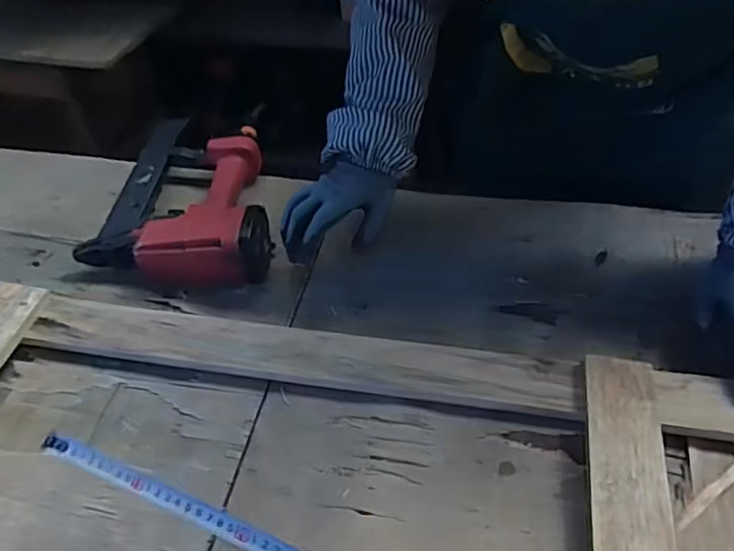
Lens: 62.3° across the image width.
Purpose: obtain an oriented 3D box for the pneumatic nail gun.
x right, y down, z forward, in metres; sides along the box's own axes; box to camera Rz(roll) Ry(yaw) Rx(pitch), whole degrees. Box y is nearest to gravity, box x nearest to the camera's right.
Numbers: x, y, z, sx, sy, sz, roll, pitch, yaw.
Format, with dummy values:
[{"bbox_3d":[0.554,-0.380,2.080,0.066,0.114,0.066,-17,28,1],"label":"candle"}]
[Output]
[{"bbox_3d":[-0.233,-0.118,0.814,0.232,0.078,0.298,1,45,2],"label":"pneumatic nail gun"}]

